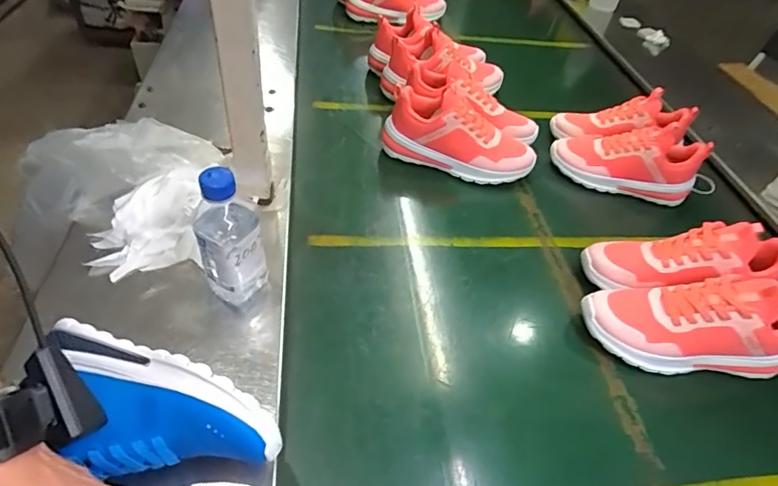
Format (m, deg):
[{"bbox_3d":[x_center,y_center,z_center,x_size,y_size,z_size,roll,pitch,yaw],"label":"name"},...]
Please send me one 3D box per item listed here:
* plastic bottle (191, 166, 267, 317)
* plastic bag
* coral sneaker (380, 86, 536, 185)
[{"bbox_3d":[-0.170,0.000,0.505,0.068,0.183,0.066,-21,53,-23],"label":"plastic bottle"},{"bbox_3d":[-0.323,-0.076,0.593,0.235,0.086,0.188,38,55,26],"label":"plastic bag"},{"bbox_3d":[0.116,-0.178,0.778,0.253,0.111,0.078,16,48,9],"label":"coral sneaker"}]

